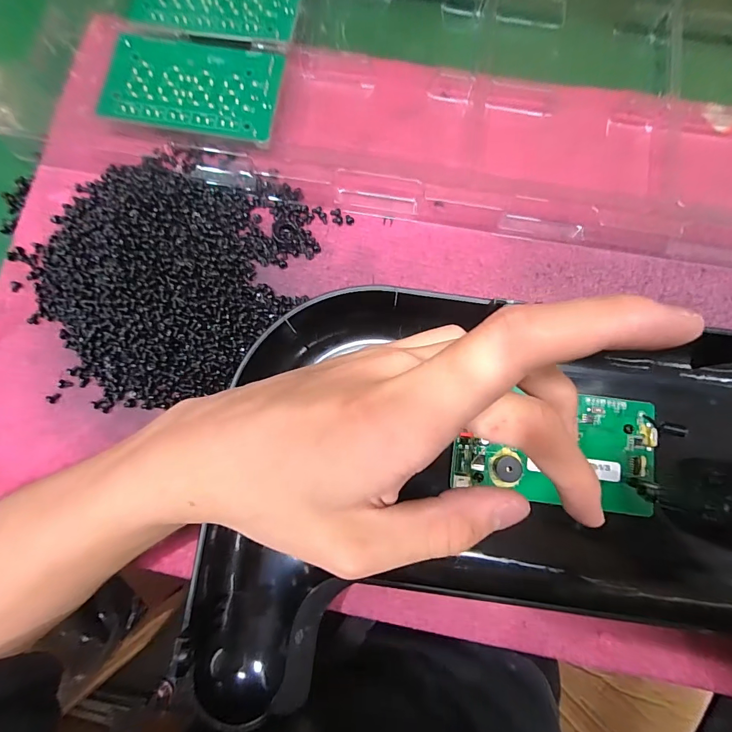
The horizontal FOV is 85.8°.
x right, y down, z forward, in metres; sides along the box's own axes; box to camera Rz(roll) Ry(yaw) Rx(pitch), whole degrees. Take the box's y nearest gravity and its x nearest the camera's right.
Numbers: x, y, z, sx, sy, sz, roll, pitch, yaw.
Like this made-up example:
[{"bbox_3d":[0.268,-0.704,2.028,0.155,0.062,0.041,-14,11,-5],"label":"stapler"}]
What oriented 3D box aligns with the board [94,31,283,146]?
[{"bbox_3d":[-0.104,-0.170,0.243,0.103,0.011,0.056,10,82,2],"label":"board"}]

